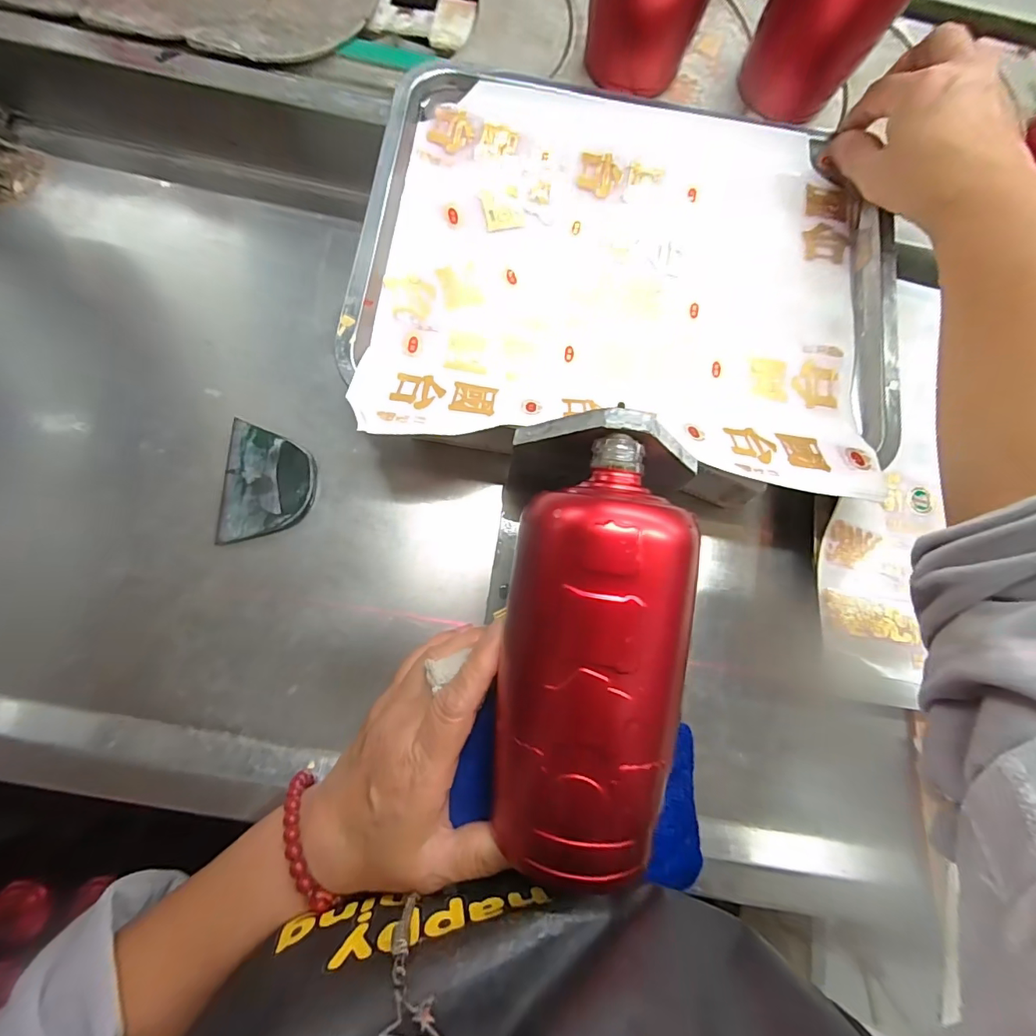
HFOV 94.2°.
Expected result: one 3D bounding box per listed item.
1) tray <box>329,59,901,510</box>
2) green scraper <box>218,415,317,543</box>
[{"bbox_3d":[0.074,-0.161,0.311,0.335,0.053,0.271,6,82,-3],"label":"tray"},{"bbox_3d":[-0.168,-0.023,0.323,0.059,0.007,0.079,4,80,-1],"label":"green scraper"}]

